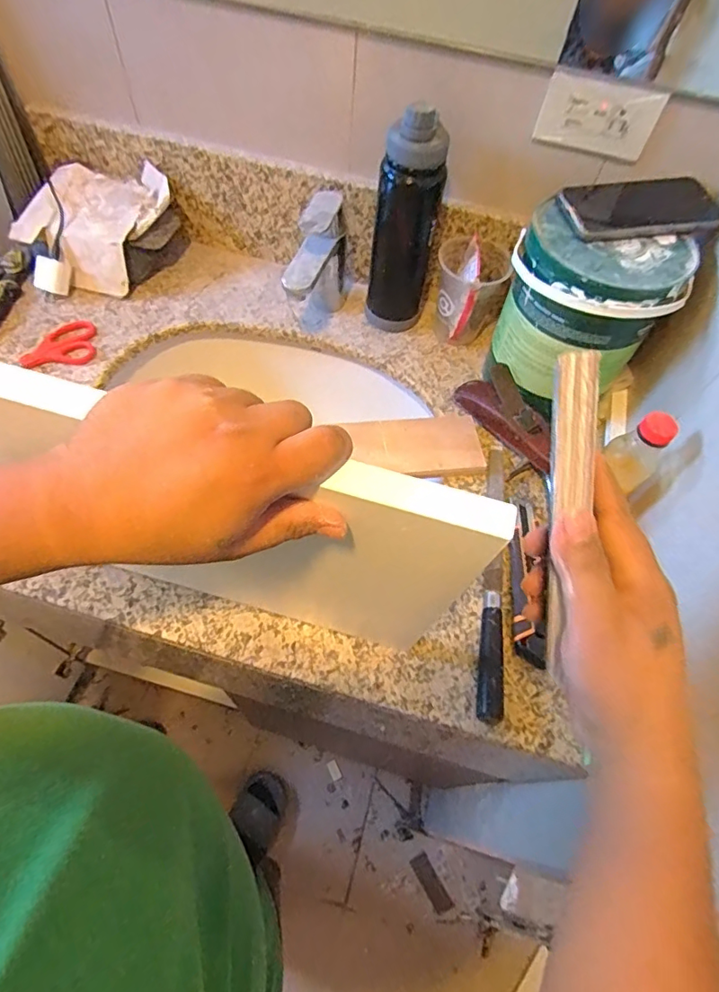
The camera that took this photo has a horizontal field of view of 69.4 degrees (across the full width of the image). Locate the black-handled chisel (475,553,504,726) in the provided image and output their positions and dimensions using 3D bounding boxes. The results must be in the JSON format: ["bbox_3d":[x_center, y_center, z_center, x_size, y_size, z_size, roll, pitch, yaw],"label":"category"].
[{"bbox_3d":[0.136,0.142,0.531,0.023,0.020,0.188,10,60,1],"label":"black-handled chisel"}]

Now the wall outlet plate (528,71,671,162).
[{"bbox_3d":[0.255,-0.403,0.556,0.119,0.064,0.010,15,60,4],"label":"wall outlet plate"}]

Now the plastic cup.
[{"bbox_3d":[0.146,-0.272,0.704,0.088,0.119,0.083,2,60,-3],"label":"plastic cup"}]

